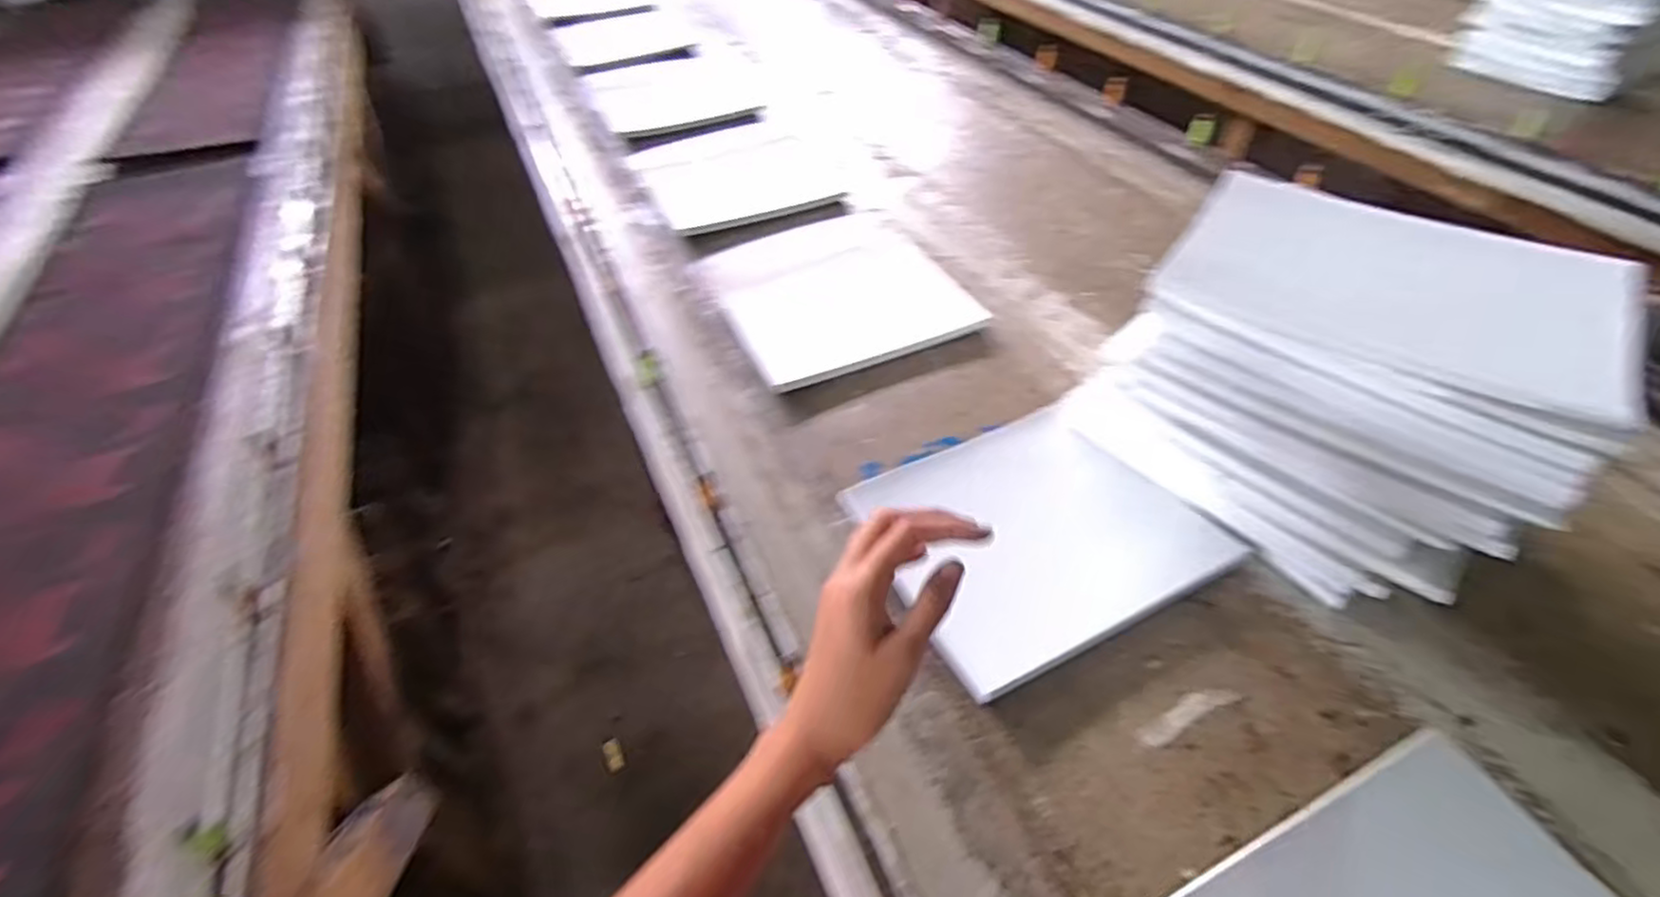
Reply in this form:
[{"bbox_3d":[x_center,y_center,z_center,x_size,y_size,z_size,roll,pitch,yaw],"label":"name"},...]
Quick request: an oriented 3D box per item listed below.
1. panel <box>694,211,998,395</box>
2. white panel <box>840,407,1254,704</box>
[{"bbox_3d":[-0.001,-0.217,0.915,0.279,0.019,0.339,-18,49,-12],"label":"panel"},{"bbox_3d":[0.179,0.072,0.630,0.261,0.022,0.220,-22,50,-15],"label":"white panel"}]

